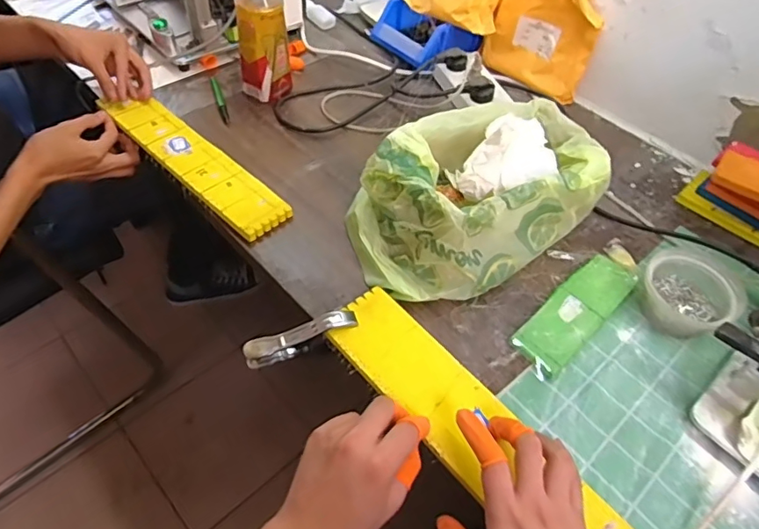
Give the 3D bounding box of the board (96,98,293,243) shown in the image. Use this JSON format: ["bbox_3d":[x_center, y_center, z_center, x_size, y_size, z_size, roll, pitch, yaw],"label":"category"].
[{"bbox_3d":[-0.247,-0.141,0.681,0.326,0.012,0.072,38,58,23],"label":"board"}]

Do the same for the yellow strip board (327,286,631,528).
[{"bbox_3d":[0.088,0.148,0.477,0.088,0.010,0.344,-35,60,-28],"label":"yellow strip board"}]

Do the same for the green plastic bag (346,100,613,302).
[{"bbox_3d":[0.120,-0.080,0.596,0.294,0.125,0.164,-25,57,-23],"label":"green plastic bag"}]

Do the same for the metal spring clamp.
[{"bbox_3d":[-0.082,0.076,0.536,0.120,0.041,0.024,-23,55,-3],"label":"metal spring clamp"}]

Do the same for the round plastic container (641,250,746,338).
[{"bbox_3d":[0.336,0.033,0.569,0.090,0.056,0.087,3,51,-3],"label":"round plastic container"}]

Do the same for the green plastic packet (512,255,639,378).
[{"bbox_3d":[0.218,0.052,0.574,0.186,0.016,0.057,-36,62,-29],"label":"green plastic packet"}]

